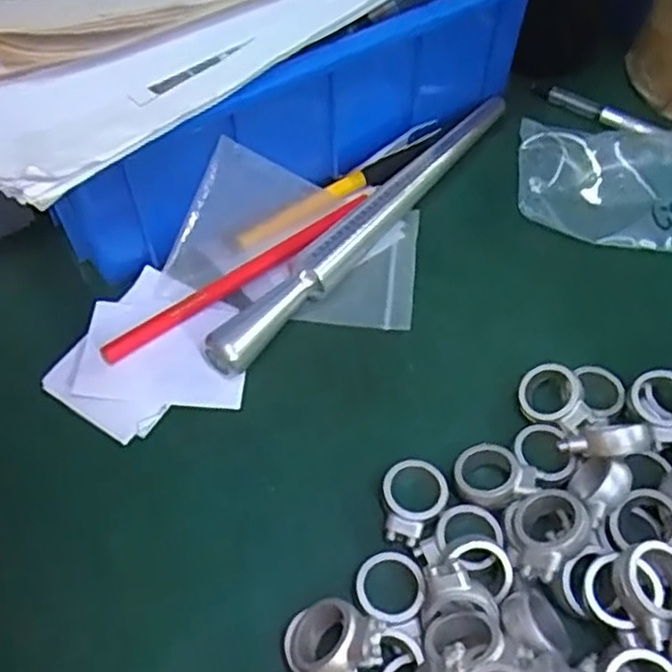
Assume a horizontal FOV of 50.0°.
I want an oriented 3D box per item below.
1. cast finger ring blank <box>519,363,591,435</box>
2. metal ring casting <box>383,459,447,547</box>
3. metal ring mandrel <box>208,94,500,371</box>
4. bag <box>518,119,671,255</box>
[{"bbox_3d":[0.094,0.027,0.307,0.030,0.013,0.025,31,61,23],"label":"cast finger ring blank"},{"bbox_3d":[0.030,0.063,0.282,0.024,0.004,0.034,12,56,11],"label":"metal ring casting"},{"bbox_3d":[0.022,-0.061,0.369,0.016,0.022,0.232,33,62,23],"label":"metal ring mandrel"},{"bbox_3d":[0.160,-0.083,0.386,0.120,0.016,0.077,5,55,6],"label":"bag"}]

